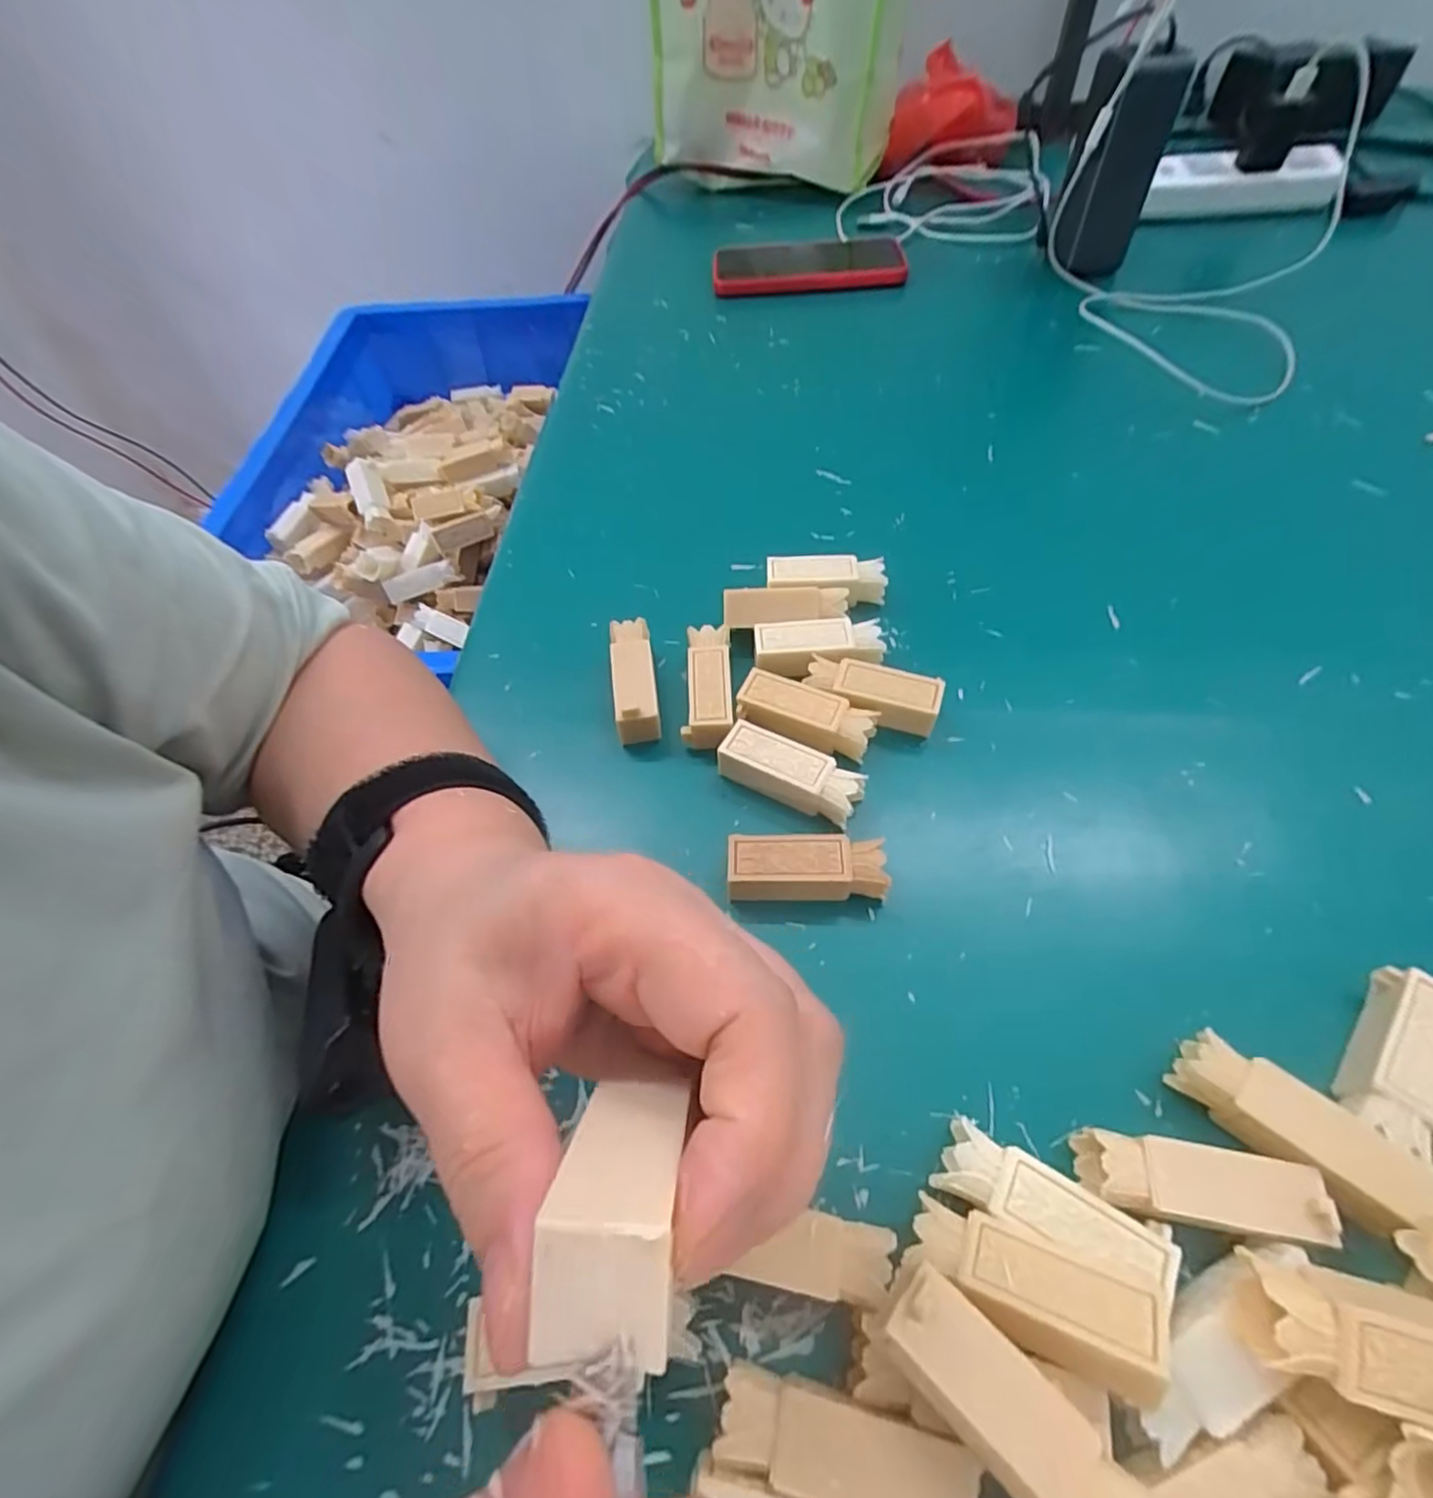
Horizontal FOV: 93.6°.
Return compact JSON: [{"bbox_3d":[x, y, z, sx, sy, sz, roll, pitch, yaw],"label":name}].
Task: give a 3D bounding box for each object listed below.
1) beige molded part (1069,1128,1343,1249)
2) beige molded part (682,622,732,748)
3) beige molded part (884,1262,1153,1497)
[{"bbox_3d":[0.141,0.130,0.199,0.060,0.019,0.021,7,56,10],"label":"beige molded part"},{"bbox_3d":[-0.003,-0.031,0.316,0.022,0.014,0.064,0,55,5],"label":"beige molded part"},{"bbox_3d":[0.068,0.157,0.160,0.060,0.023,0.021,37,65,27],"label":"beige molded part"}]

